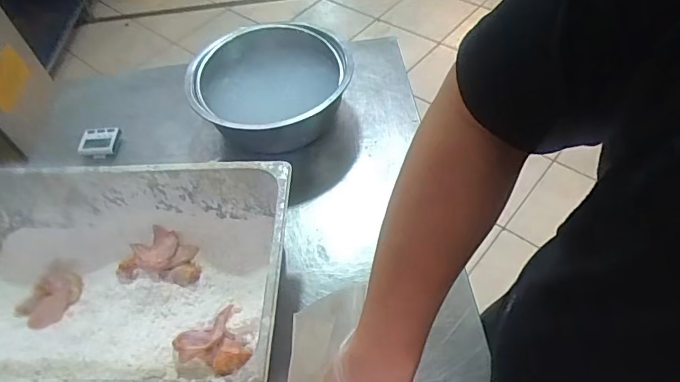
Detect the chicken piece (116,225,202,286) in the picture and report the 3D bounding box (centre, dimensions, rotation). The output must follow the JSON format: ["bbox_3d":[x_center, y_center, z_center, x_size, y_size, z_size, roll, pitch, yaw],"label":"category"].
[{"bbox_3d":[-0.278,0.096,0.722,0.120,0.042,0.084,-2,52,4],"label":"chicken piece"}]

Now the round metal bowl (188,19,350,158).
[{"bbox_3d":[-0.123,-0.192,0.915,0.278,0.125,0.259,-3,52,4],"label":"round metal bowl"}]

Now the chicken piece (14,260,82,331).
[{"bbox_3d":[-0.451,0.168,0.732,0.094,0.021,0.094,-7,62,14],"label":"chicken piece"}]

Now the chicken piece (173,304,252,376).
[{"bbox_3d":[-0.171,0.213,0.648,0.093,0.038,0.095,-3,52,4],"label":"chicken piece"}]

